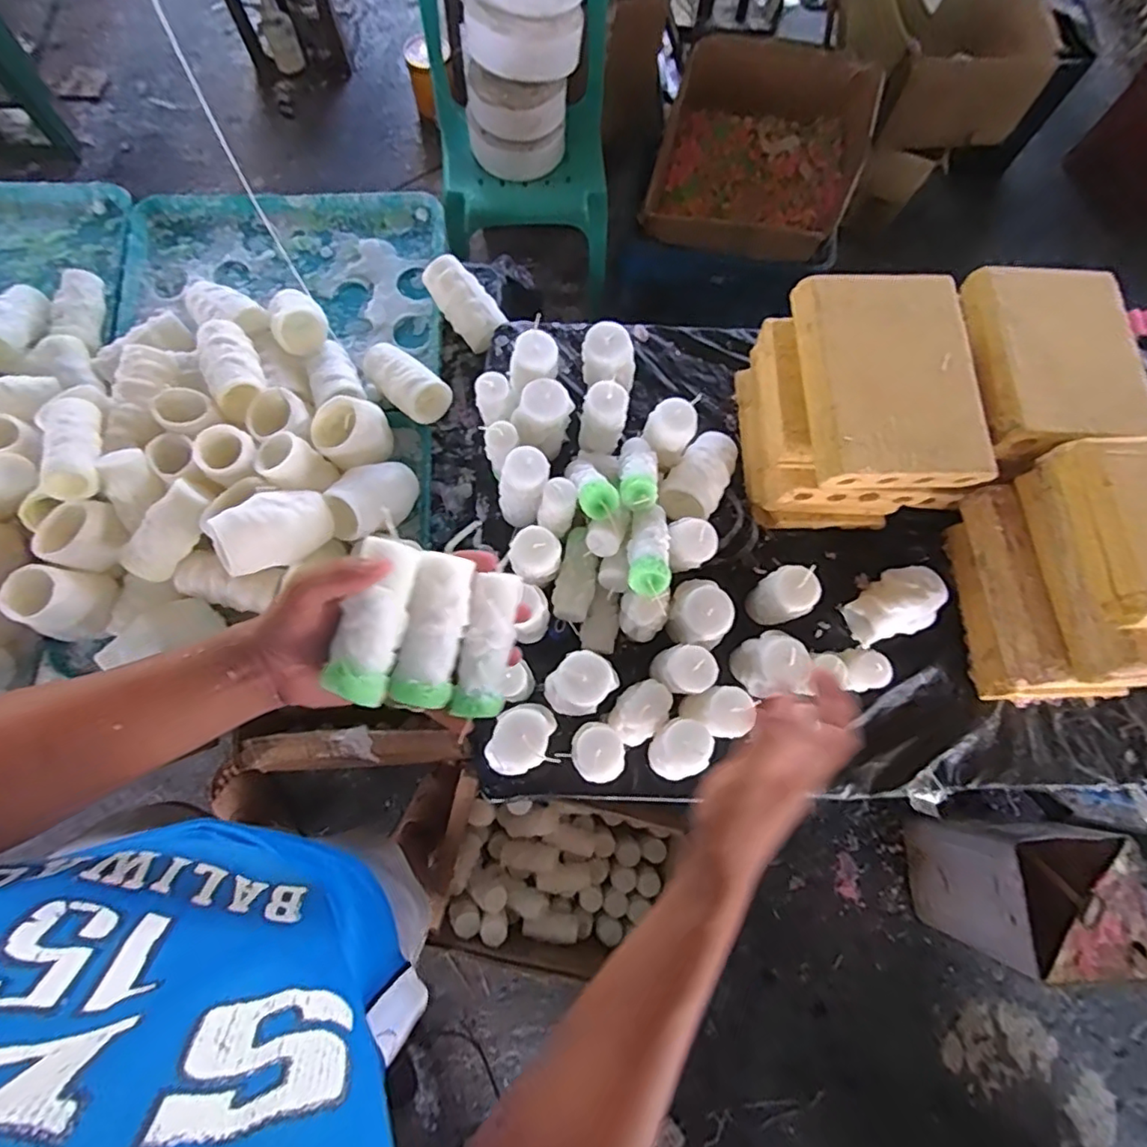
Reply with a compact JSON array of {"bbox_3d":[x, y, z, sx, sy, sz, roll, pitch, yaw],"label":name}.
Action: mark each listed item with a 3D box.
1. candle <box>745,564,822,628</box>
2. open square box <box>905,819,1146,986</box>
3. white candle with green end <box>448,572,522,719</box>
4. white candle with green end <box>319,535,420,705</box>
[{"bbox_3d":[0.228,0.027,0.655,0.050,0.105,0.056,-31,79,-8],"label":"candle"},{"bbox_3d":[0.867,0.608,1.172,0.227,0.344,0.231,-4,77,-2],"label":"open square box"},{"bbox_3d":[-0.061,0.052,0.426,0.034,0.025,0.104,11,89,1],"label":"white candle with green end"},{"bbox_3d":[-0.128,0.031,0.383,0.036,0.033,0.103,17,86,2],"label":"white candle with green end"}]

